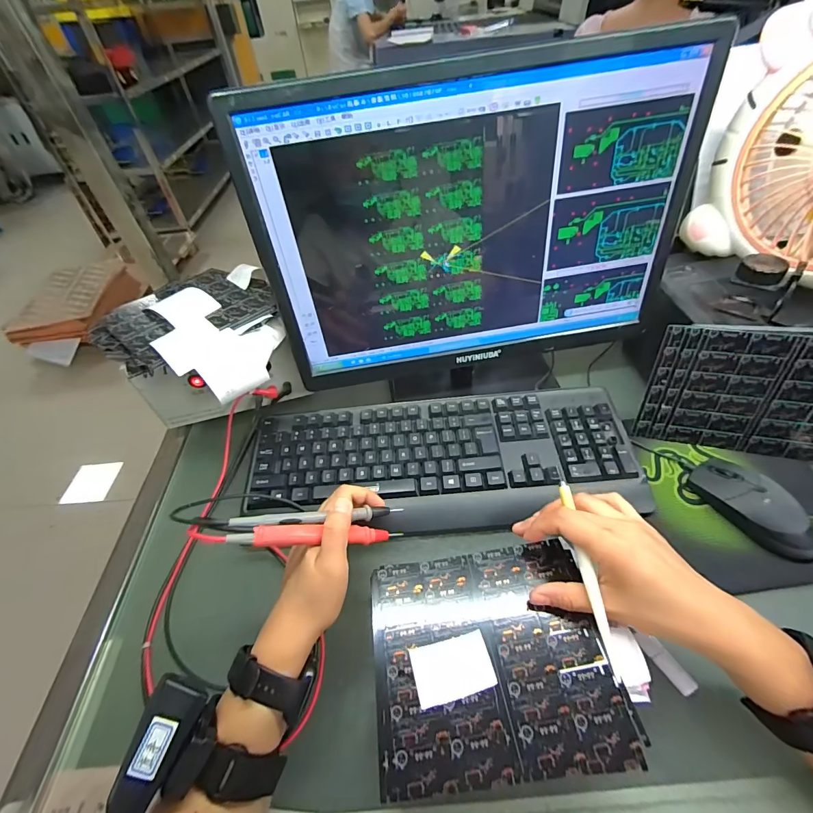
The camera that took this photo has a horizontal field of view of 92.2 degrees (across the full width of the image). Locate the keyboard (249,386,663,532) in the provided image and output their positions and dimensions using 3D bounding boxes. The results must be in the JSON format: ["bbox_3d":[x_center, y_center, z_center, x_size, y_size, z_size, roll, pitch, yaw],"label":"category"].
[{"bbox_3d":[0.038,0.062,0.455,0.429,0.040,0.156,-6,48,1],"label":"keyboard"}]

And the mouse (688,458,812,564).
[{"bbox_3d":[0.353,0.100,0.397,0.055,0.037,0.117,-20,49,-12],"label":"mouse"}]

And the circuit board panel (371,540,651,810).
[{"bbox_3d":[0.062,0.183,0.294,0.169,0.004,0.145,-7,46,-1],"label":"circuit board panel"}]

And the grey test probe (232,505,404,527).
[{"bbox_3d":[-0.068,0.091,0.321,0.140,0.008,0.012,4,42,-27],"label":"grey test probe"}]

